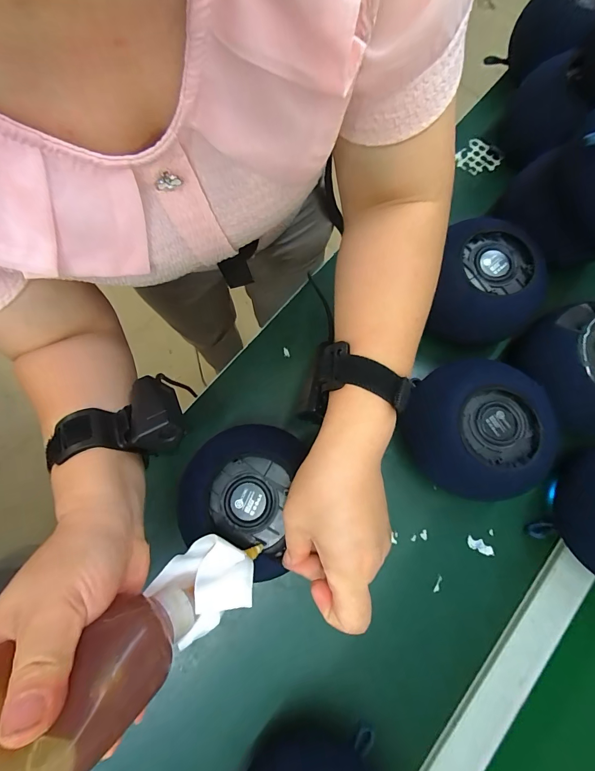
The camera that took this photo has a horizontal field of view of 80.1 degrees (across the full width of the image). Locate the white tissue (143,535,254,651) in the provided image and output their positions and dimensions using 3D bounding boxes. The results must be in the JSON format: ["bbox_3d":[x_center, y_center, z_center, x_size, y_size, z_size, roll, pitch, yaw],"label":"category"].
[{"bbox_3d":[-0.061,0.134,0.243,0.054,0.036,0.051,-35,77,-9],"label":"white tissue"}]

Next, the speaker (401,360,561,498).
[{"bbox_3d":[0.172,0.042,0.353,0.124,0.097,0.126,0,75,0],"label":"speaker"}]

